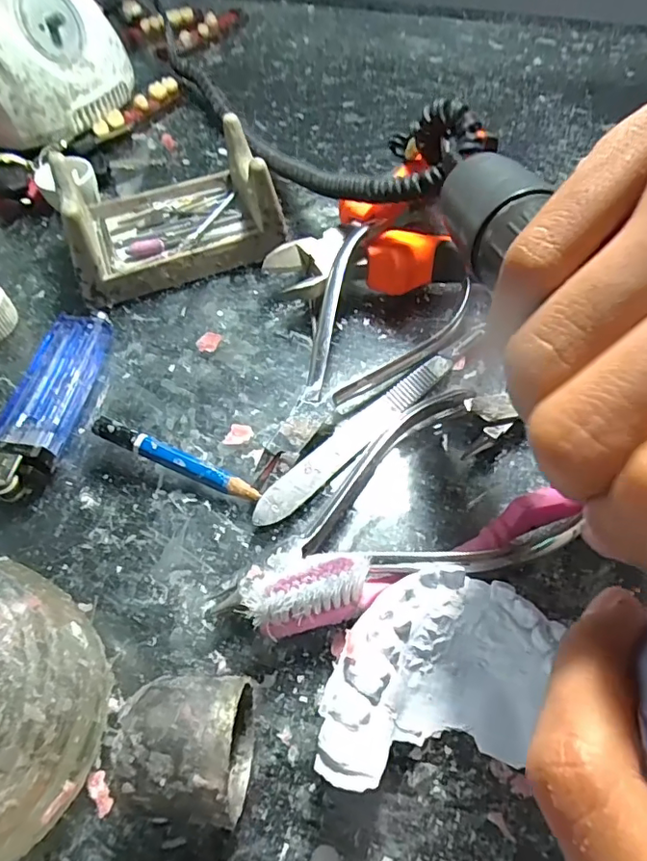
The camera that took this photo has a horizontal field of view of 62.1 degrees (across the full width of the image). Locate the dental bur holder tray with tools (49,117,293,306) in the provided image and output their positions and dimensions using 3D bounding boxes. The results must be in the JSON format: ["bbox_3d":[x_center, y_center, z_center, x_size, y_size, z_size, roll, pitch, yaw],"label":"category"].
[{"bbox_3d":[-0.072,-0.106,0.253,0.089,0.043,0.063,-18,58,-11],"label":"dental bur holder tray with tools"}]

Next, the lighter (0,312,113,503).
[{"bbox_3d":[-0.105,-0.012,0.210,0.027,0.013,0.086,4,56,4],"label":"lighter"}]

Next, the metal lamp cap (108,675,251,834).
[{"bbox_3d":[-0.033,0.079,0.137,0.030,0.032,0.030,11,57,8],"label":"metal lamp cap"}]

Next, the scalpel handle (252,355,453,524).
[{"bbox_3d":[0.013,0.001,0.204,0.099,0.005,0.012,-39,64,-22],"label":"scalpel handle"}]

